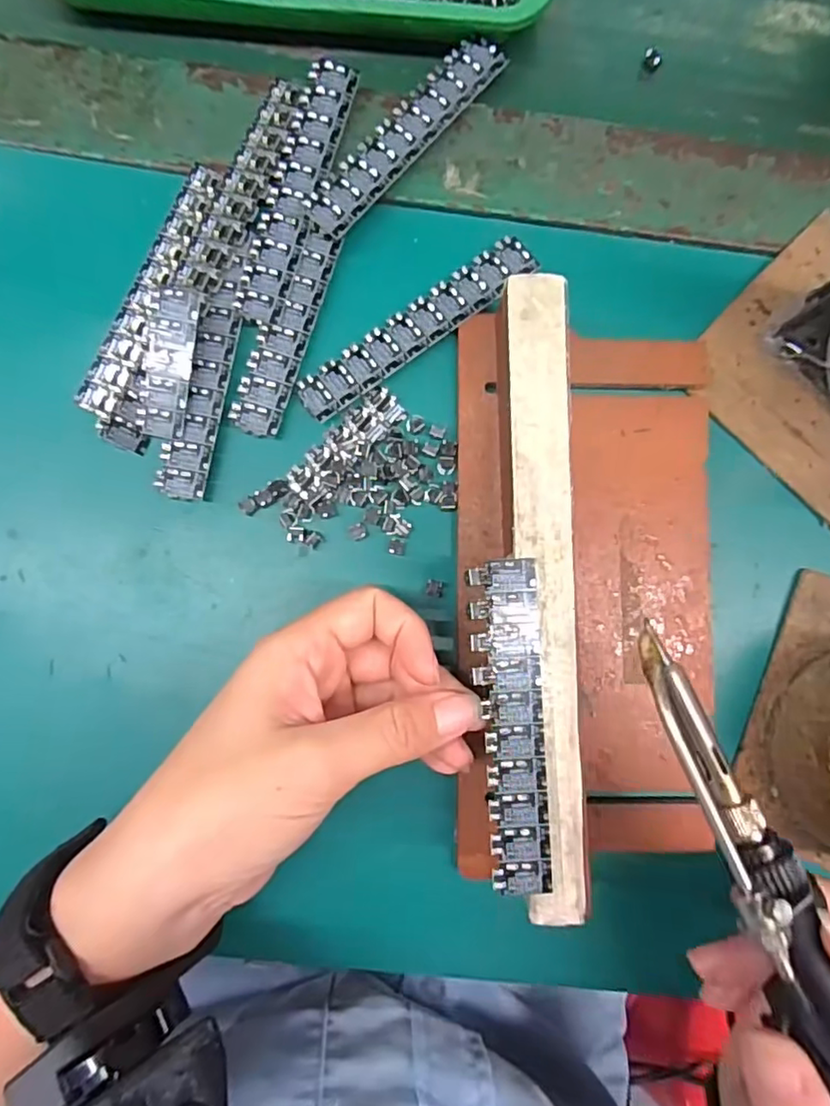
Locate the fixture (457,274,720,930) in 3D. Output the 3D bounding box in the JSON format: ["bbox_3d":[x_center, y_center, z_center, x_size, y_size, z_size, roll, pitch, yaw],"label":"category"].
[{"bbox_3d":[0.066,0.013,0.222,0.100,0.042,0.209,3,88,-2],"label":"fixture"}]

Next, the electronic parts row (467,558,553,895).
[{"bbox_3d":[0.032,0.057,0.202,0.023,0.004,0.107,-3,87,-2],"label":"electronic parts row"}]

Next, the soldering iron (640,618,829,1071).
[{"bbox_3d":[0.109,0.121,0.162,0.022,0.019,0.210,-22,81,-4],"label":"soldering iron"}]

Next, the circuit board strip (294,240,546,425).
[{"bbox_3d":[0.000,-0.091,0.245,0.108,0.005,0.019,-37,90,-3],"label":"circuit board strip"}]

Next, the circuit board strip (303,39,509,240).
[{"bbox_3d":[-0.004,-0.169,0.244,0.020,0.004,0.107,40,81,0],"label":"circuit board strip"}]

